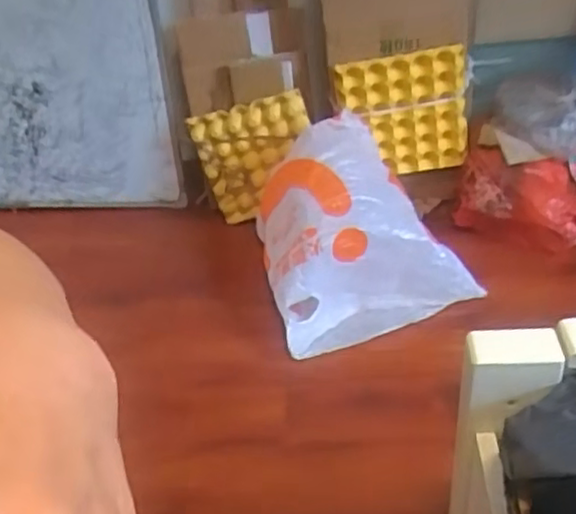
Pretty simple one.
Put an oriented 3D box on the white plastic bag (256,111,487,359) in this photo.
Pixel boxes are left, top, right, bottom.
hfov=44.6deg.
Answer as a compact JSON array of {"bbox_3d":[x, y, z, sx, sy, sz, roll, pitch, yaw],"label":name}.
[{"bbox_3d":[0.119,-0.078,1.540,0.410,0.311,0.444,-17,40,-12],"label":"white plastic bag"}]

